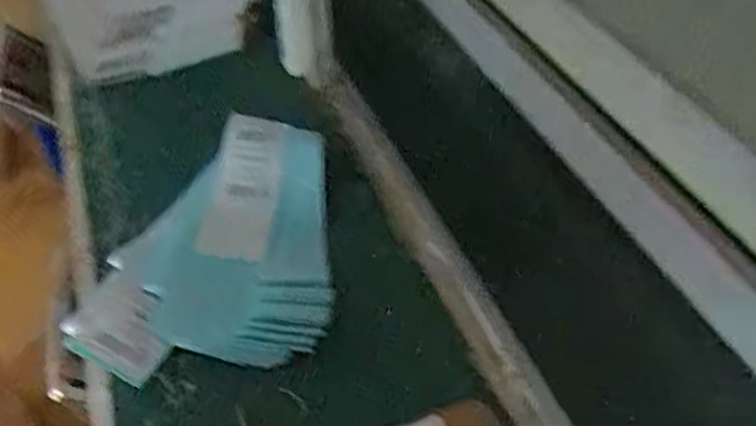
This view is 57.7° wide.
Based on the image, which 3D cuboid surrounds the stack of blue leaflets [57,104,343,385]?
[{"bbox_3d":[-0.195,0.027,0.808,0.266,0.061,0.352,-5,51,-4],"label":"stack of blue leaflets"}]

